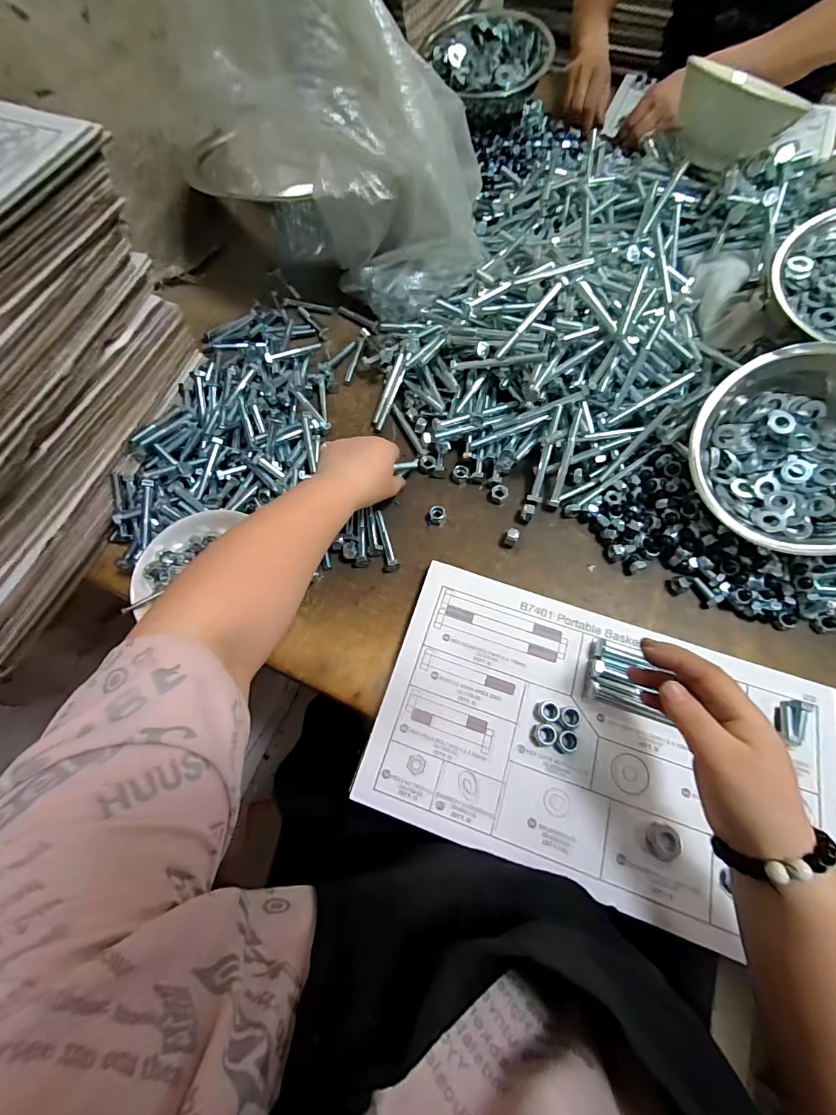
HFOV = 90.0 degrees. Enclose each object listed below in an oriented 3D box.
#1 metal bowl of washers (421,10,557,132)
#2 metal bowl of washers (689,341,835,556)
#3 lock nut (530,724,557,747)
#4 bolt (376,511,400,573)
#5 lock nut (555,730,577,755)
[{"bbox_3d":[0.116,-0.798,0.695,0.180,0.080,0.187,-1,68,2],"label":"metal bowl of washers"},{"bbox_3d":[0.357,-0.096,0.395,0.185,0.064,0.185,-1,87,16],"label":"metal bowl of washers"},{"bbox_3d":[0.108,0.152,0.358,0.020,0.008,0.018,8,69,5],"label":"lock nut"},{"bbox_3d":[-0.034,-0.019,0.447,0.017,0.011,0.070,-11,68,-2],"label":"bolt"},{"bbox_3d":[0.126,0.157,0.356,0.018,0.010,0.016,-16,68,-4],"label":"lock nut"}]

